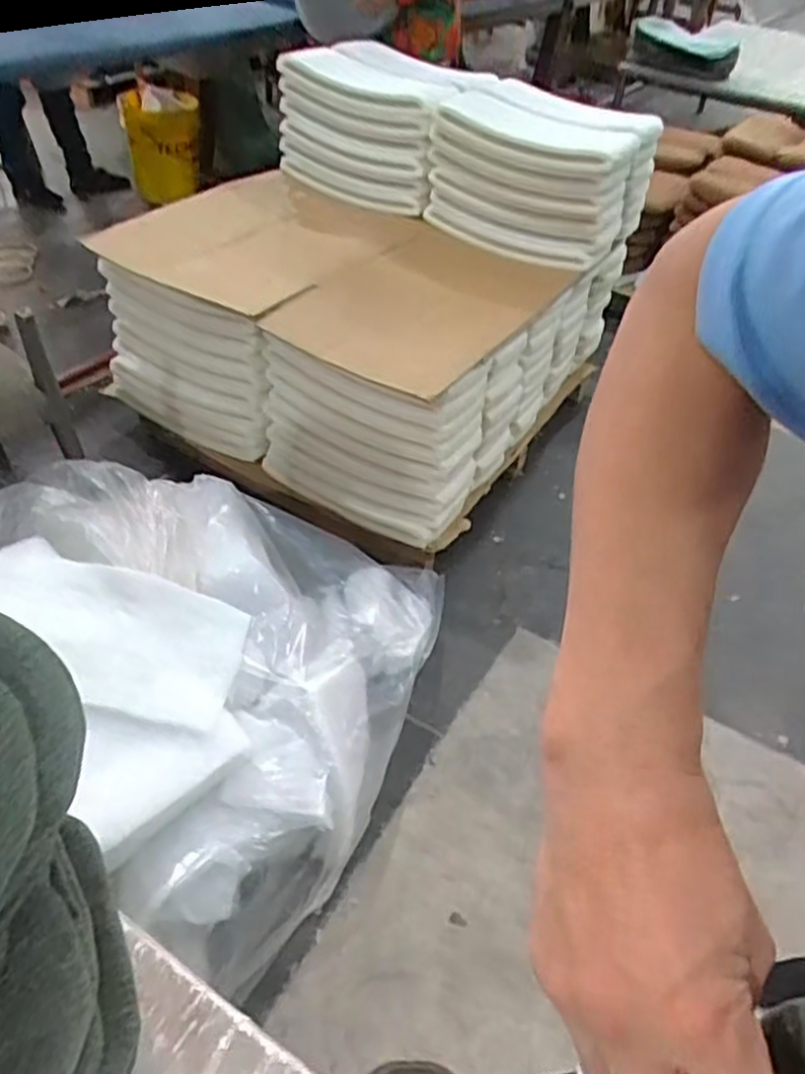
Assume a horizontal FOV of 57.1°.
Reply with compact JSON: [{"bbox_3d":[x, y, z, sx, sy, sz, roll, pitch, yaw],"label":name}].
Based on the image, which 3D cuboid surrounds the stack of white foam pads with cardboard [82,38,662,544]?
[{"bbox_3d":[-0.029,-0.689,1.873,0.937,0.699,1.075,26,46,19],"label":"stack of white foam pads with cardboard"}]

